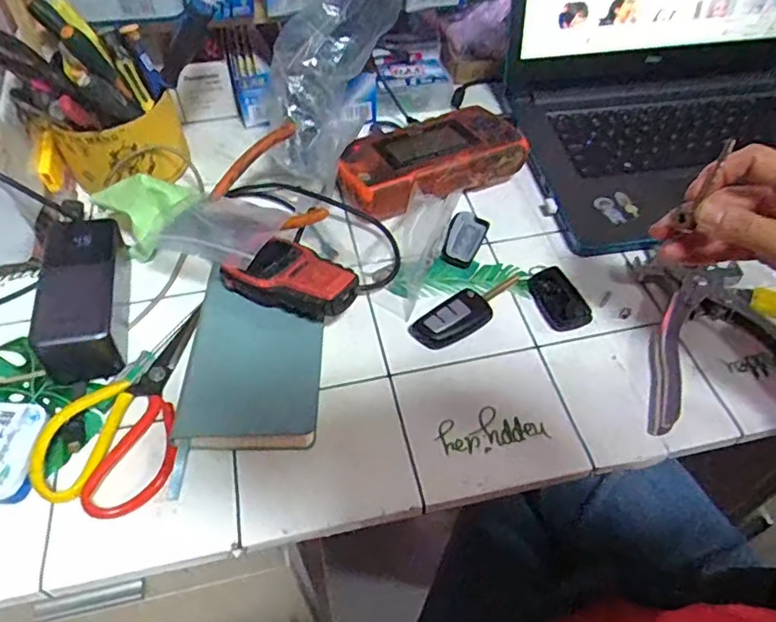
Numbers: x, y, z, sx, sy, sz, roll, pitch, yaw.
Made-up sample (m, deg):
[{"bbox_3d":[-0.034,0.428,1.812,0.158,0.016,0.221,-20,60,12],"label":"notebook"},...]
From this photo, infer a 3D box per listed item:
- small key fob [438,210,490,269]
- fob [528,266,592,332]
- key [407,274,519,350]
[{"bbox_3d":[0.069,-0.066,0.545,0.034,0.017,0.063,18,54,14],"label":"small key fob"},{"bbox_3d":[0.143,-0.012,0.501,0.036,0.011,0.064,-14,53,-11],"label":"fob"},{"bbox_3d":[0.071,-0.001,0.488,0.109,0.019,0.034,-26,56,-19],"label":"key"}]

